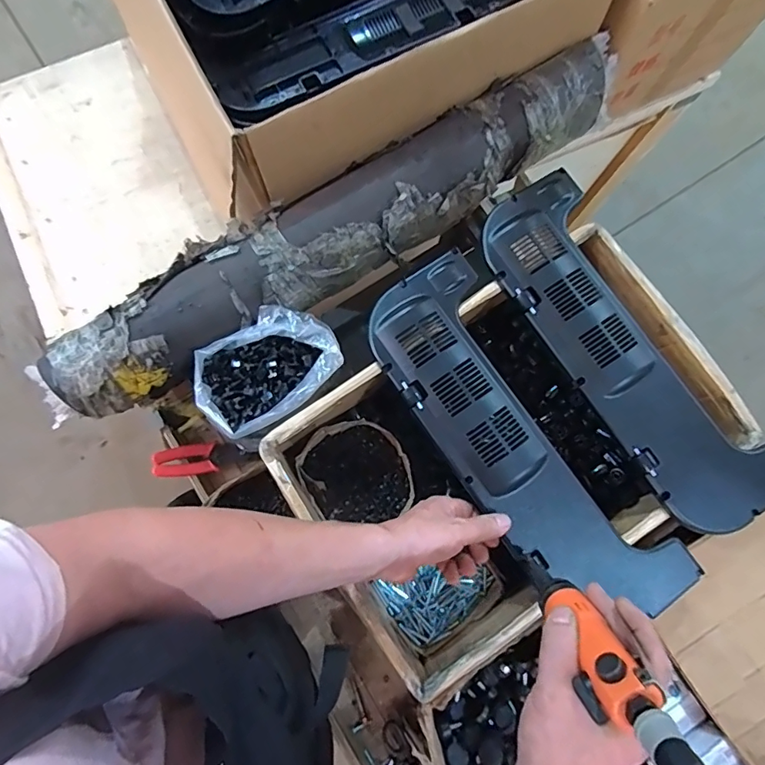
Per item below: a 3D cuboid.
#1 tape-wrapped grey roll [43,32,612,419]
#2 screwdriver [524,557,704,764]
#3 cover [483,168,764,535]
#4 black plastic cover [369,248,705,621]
[{"bbox_3d":[-0.036,-0.210,0.646,0.828,0.073,0.133,-31,82,-6],"label":"tape-wrapped grey roll"},{"bbox_3d":[0.161,0.207,0.361,0.036,0.234,0.034,-12,102,-3],"label":"screwdriver"},{"bbox_3d":[0.295,-0.040,0.594,0.153,0.024,0.466,-33,82,-7],"label":"cover"},{"bbox_3d":[0.161,0.070,0.573,0.158,0.022,0.467,-37,84,-7],"label":"black plastic cover"}]

